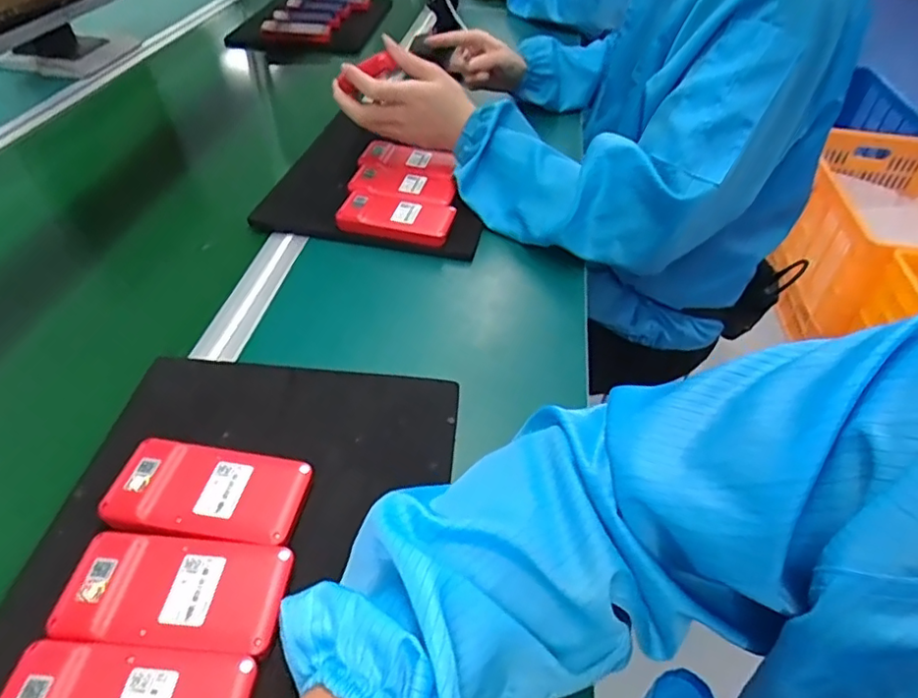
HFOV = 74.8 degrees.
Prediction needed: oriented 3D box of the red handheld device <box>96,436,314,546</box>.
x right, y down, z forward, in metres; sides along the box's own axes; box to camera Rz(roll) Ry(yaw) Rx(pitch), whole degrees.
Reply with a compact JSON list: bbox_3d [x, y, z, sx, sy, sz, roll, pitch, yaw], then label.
[{"bbox_3d":[-0.161,0.095,0.392,0.119,0.024,0.062,7,43,3],"label":"red handheld device"}]

